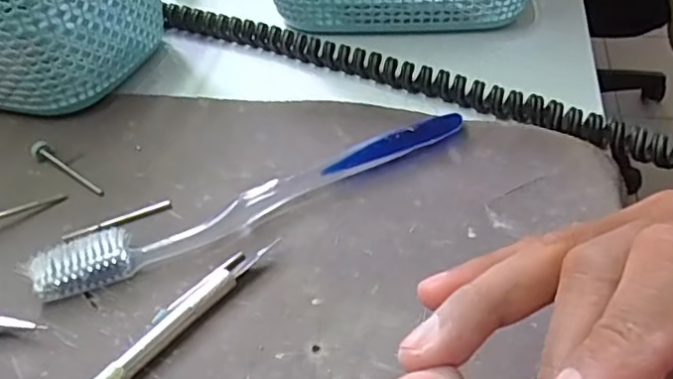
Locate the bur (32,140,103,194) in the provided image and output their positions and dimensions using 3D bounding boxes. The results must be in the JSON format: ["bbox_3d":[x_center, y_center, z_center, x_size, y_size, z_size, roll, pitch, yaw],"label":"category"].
[{"bbox_3d":[-0.122,-0.010,0.278,0.048,0.007,0.007,26,51,28],"label":"bur"}]

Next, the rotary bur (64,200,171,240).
[{"bbox_3d":[-0.090,0.013,0.255,0.044,0.004,0.005,-19,46,-16],"label":"rotary bur"}]

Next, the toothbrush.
[{"bbox_3d":[-0.028,0.003,0.256,0.186,0.012,0.019,-22,46,-18],"label":"toothbrush"}]

